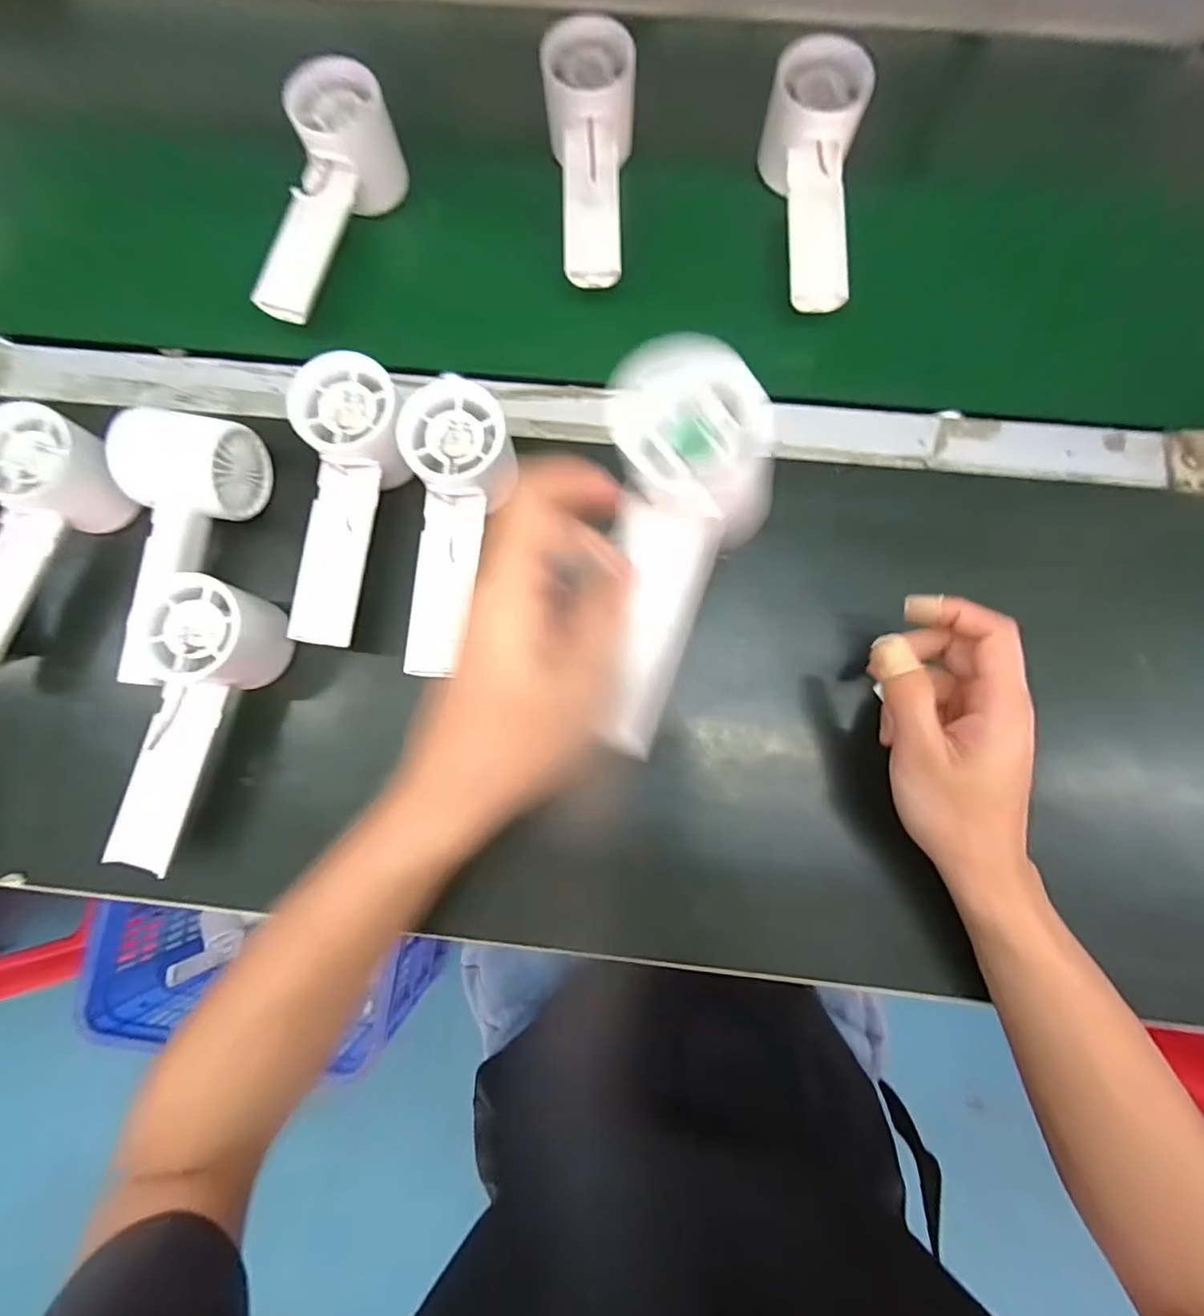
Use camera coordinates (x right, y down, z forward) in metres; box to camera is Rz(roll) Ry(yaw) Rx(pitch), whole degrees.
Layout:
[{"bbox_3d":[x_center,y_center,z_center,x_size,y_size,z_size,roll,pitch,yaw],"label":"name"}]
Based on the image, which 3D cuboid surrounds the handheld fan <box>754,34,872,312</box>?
[{"bbox_3d":[0.130,-0.298,0.351,0.058,0.038,0.155,6,84,3],"label":"handheld fan"}]

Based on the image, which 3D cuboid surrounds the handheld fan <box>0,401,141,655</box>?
[{"bbox_3d":[-0.340,-0.070,0.331,0.077,0.058,0.149,34,86,6],"label":"handheld fan"}]

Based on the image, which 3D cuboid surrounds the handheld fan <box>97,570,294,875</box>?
[{"bbox_3d":[-0.224,0.037,0.316,0.059,0.058,0.158,13,84,4],"label":"handheld fan"}]

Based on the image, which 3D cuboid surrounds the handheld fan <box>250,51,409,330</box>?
[{"bbox_3d":[-0.184,-0.292,0.370,0.049,0.068,0.157,21,85,5],"label":"handheld fan"}]

